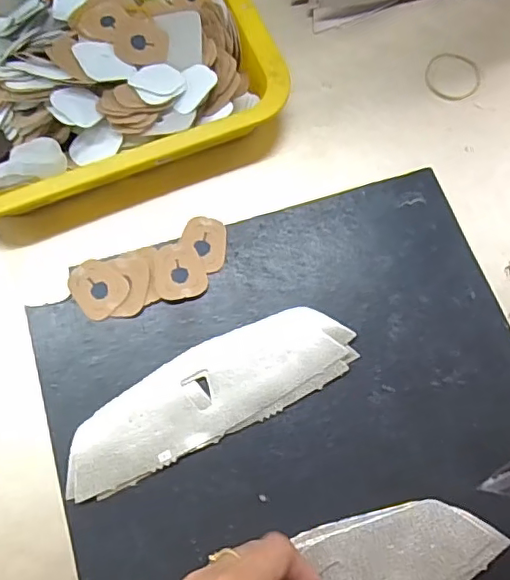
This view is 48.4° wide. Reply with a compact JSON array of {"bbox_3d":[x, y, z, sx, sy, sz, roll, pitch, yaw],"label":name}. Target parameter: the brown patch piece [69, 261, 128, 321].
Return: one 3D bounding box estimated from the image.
[{"bbox_3d":[-0.103,-0.002,0.375,0.035,0.006,0.039,-32,78,-10],"label":"brown patch piece"}]

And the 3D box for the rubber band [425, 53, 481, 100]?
[{"bbox_3d":[0.159,-0.173,0.457,0.044,0.004,0.043,6,74,0],"label":"rubber band"}]

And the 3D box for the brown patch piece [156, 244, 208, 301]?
[{"bbox_3d":[-0.050,-0.013,0.378,0.033,0.004,0.037,-11,75,-5],"label":"brown patch piece"}]

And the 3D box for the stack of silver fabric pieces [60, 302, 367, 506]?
[{"bbox_3d":[-0.029,0.064,0.356,0.187,0.008,0.058,-25,77,-8],"label":"stack of silver fabric pieces"}]

